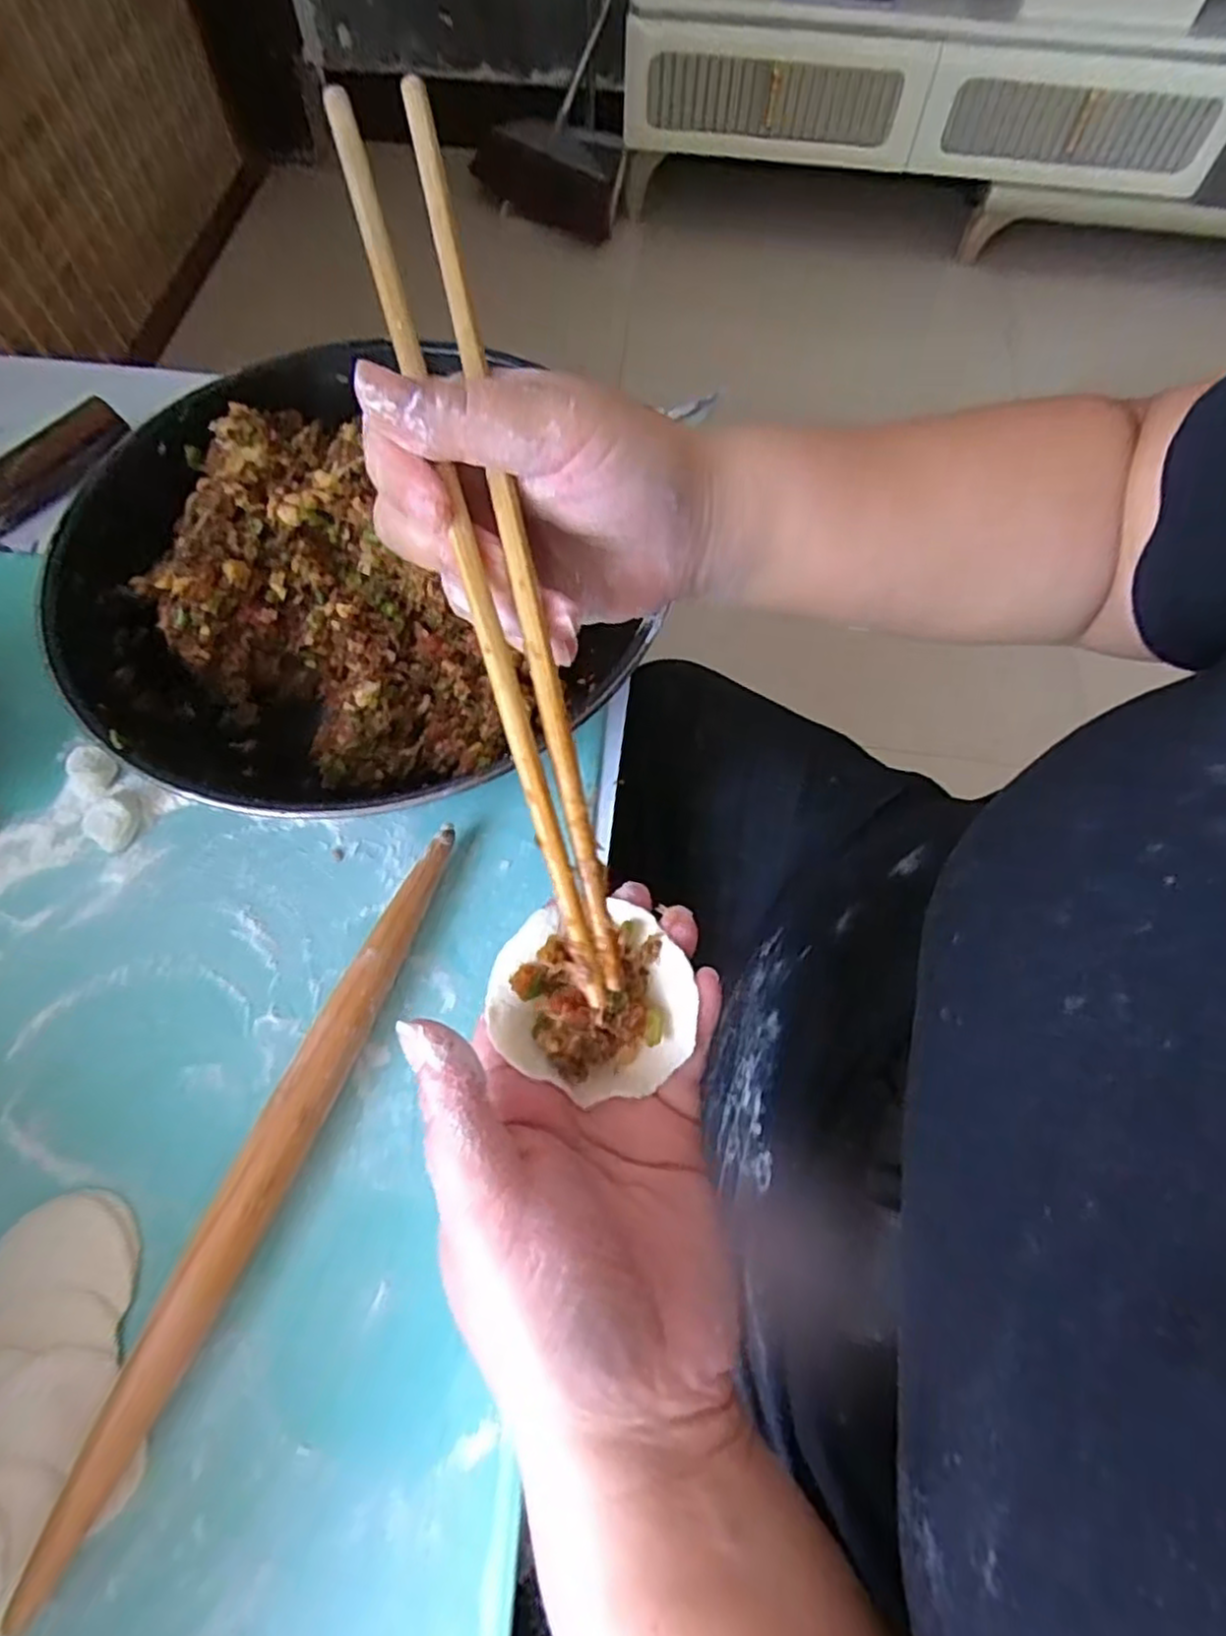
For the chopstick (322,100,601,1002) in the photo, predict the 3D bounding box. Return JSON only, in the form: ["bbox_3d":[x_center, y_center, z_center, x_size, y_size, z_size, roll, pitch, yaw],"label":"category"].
[{"bbox_3d":[-0.042,-0.082,0.203,0.008,0.007,0.269,-16,85,-8],"label":"chopstick"}]

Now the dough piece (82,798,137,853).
[{"bbox_3d":[-0.271,0.002,0.396,0.027,0.012,0.025,1,65,-1],"label":"dough piece"}]

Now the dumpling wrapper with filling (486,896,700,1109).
[{"bbox_3d":[-0.006,0.054,0.221,0.058,0.019,0.052,-10,66,-6],"label":"dumpling wrapper with filling"}]

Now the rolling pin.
[{"bbox_3d":[-0.145,0.145,0.323,0.024,0.029,0.315,21,67,8],"label":"rolling pin"}]

